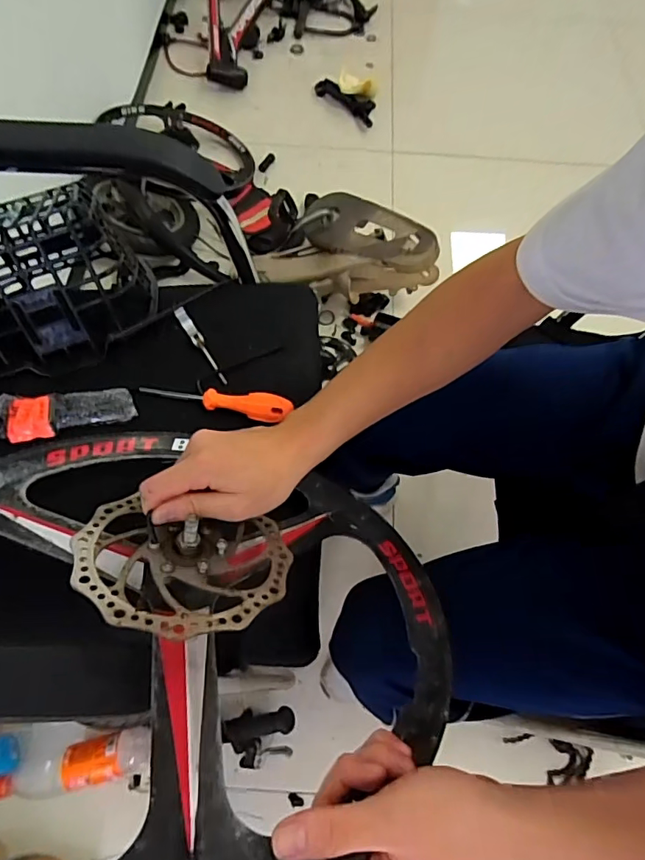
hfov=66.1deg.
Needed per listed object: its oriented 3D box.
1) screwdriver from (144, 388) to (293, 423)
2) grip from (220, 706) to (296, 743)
[{"bbox_3d":[-0.129,-0.032,0.587,0.184,0.029,0.032,7,65,2],"label":"screwdriver"},{"bbox_3d":[-0.101,0.465,0.787,0.134,0.030,0.039,-21,64,21],"label":"grip"}]

